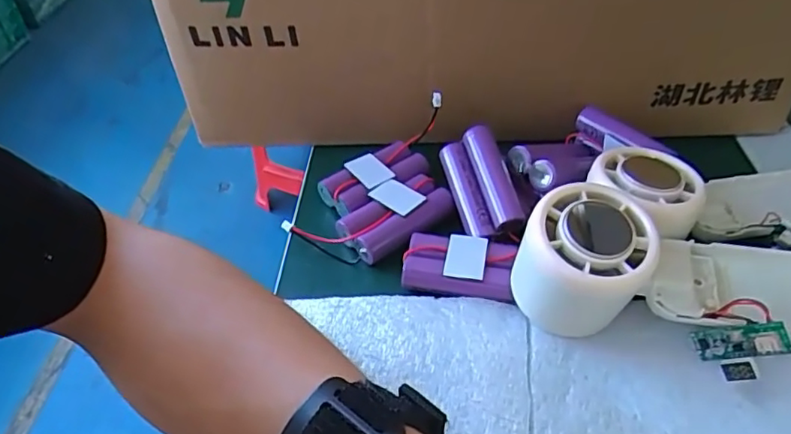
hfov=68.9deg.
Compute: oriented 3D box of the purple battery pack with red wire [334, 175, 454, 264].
[{"bbox_3d":[0.000,-0.001,0.346,0.065,0.014,0.039,-33,51,-27],"label":"purple battery pack with red wire"}]

